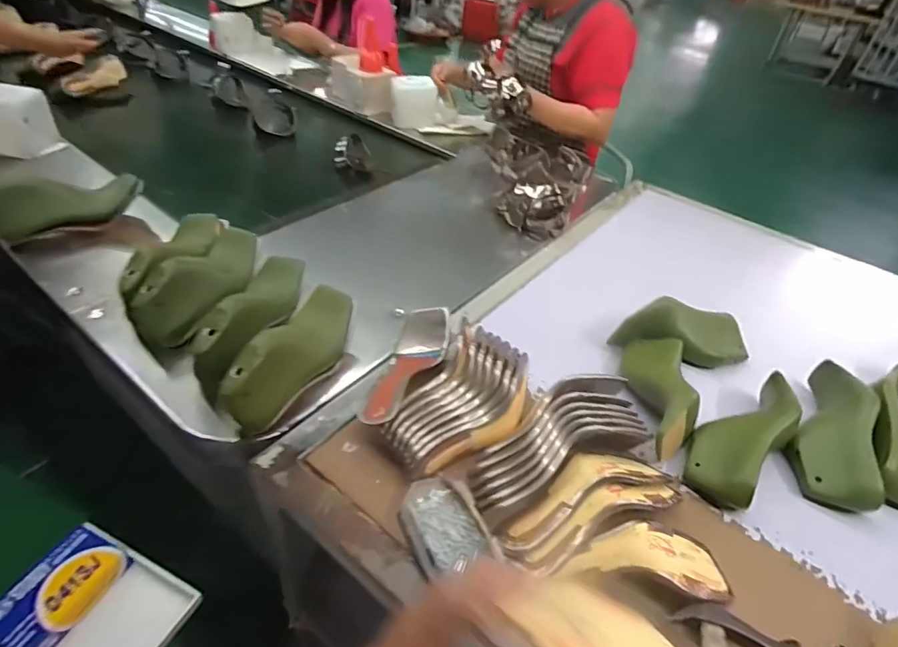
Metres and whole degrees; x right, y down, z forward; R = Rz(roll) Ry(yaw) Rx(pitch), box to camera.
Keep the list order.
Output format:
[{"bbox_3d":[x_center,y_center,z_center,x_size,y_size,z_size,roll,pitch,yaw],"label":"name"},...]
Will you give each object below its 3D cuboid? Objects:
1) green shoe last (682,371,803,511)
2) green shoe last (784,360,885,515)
[{"bbox_3d":[0.398,0.142,0.662,0.223,0.074,0.086,-29,53,-34],"label":"green shoe last"},{"bbox_3d":[0.524,0.139,0.677,0.094,0.071,0.232,22,43,17],"label":"green shoe last"}]

